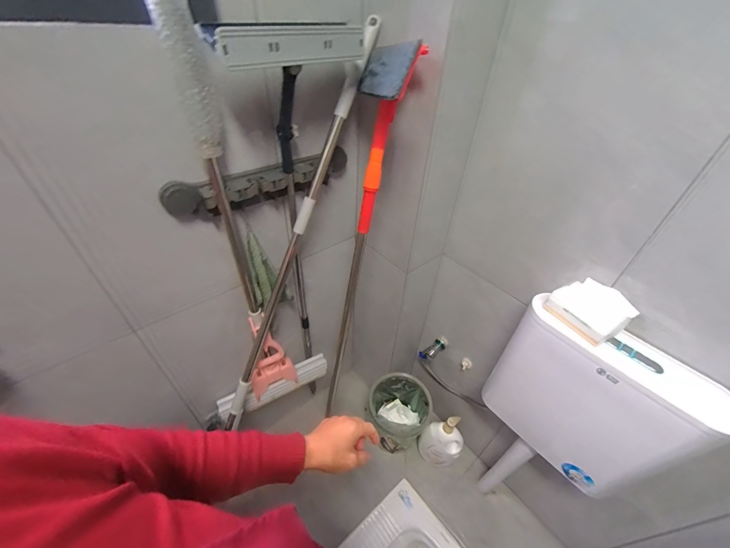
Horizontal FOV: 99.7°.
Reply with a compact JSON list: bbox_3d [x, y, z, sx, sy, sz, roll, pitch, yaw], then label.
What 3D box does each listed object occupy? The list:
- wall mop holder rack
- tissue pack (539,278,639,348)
[{"bbox_3d":[-0.200,-0.192,0.664,0.411,0.074,0.070,-29,50,-32],"label":"wall mop holder rack"},{"bbox_3d":[0.449,0.068,0.617,0.098,0.062,0.122,-17,45,-22],"label":"tissue pack"}]

